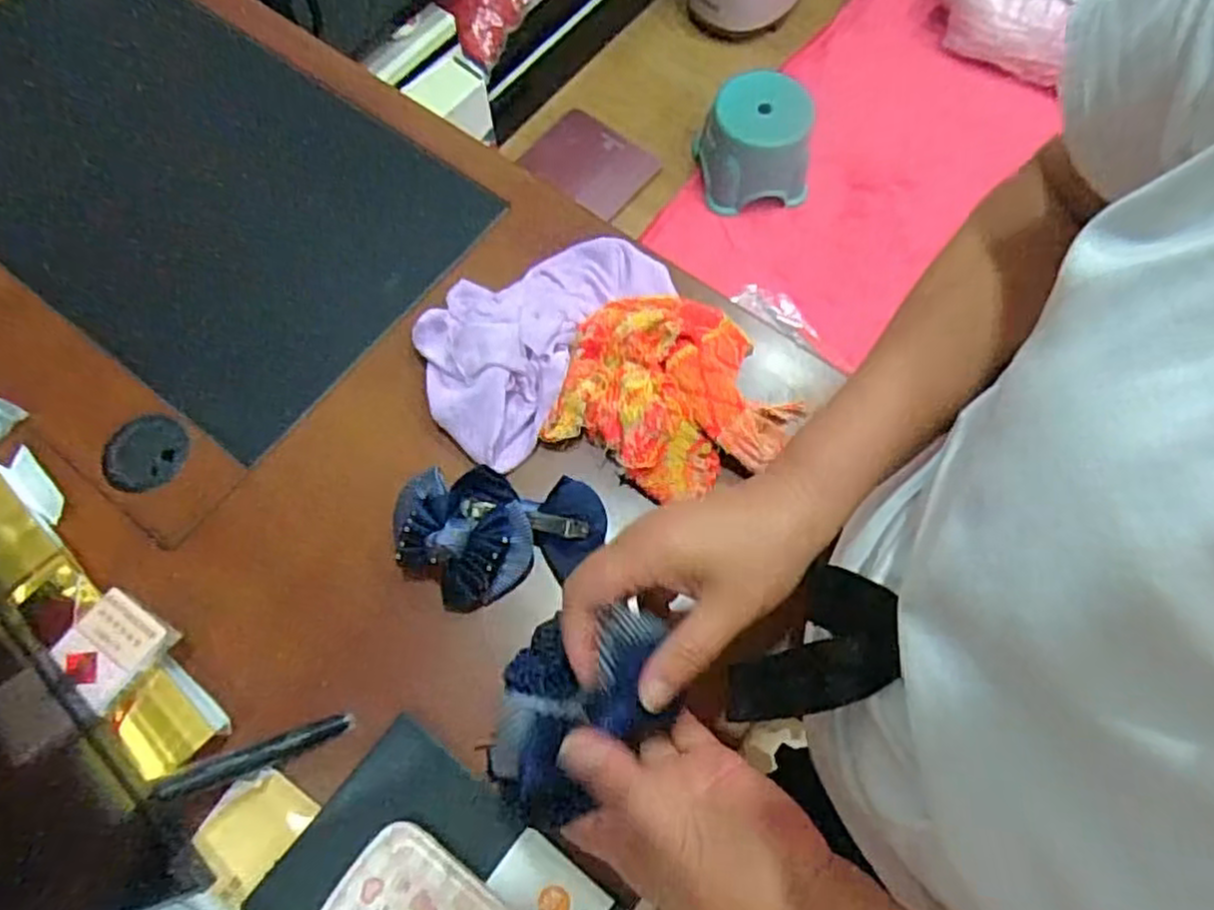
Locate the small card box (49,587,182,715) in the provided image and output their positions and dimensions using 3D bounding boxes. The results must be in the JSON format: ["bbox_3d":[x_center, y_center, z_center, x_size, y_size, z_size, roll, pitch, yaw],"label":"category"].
[{"bbox_3d":[-0.323,0.125,0.483,0.058,0.013,0.058,35,73,12],"label":"small card box"}]

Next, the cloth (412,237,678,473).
[{"bbox_3d":[-0.063,-0.110,0.593,0.132,0.038,0.224,36,73,12],"label":"cloth"}]

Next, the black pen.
[{"bbox_3d":[-0.226,0.196,0.482,0.118,0.013,0.016,-14,69,-27],"label":"black pen"}]

